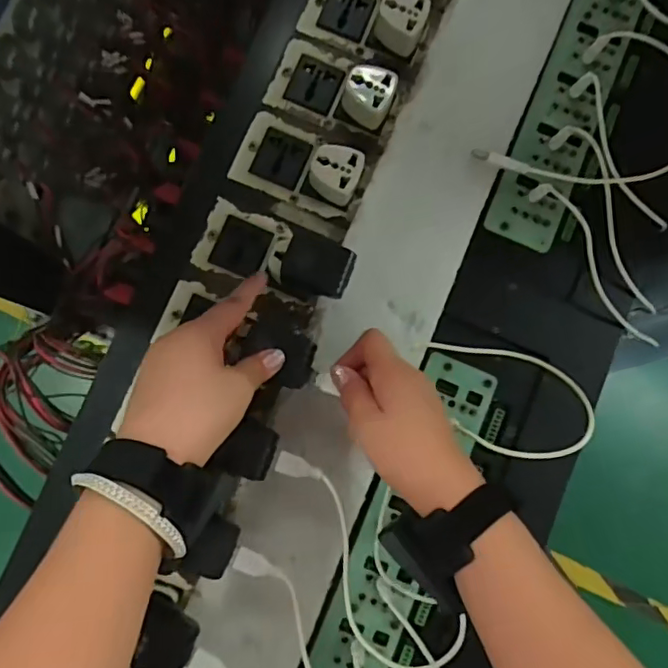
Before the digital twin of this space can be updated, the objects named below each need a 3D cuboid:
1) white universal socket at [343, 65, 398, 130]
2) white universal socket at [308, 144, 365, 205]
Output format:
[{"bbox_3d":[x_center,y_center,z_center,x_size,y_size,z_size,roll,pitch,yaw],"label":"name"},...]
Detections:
[{"bbox_3d":[0.028,-0.191,0.465,0.038,0.033,0.038,19,82,1],"label":"white universal socket"},{"bbox_3d":[0.001,-0.127,0.459,0.038,0.032,0.040,19,82,1],"label":"white universal socket"}]

